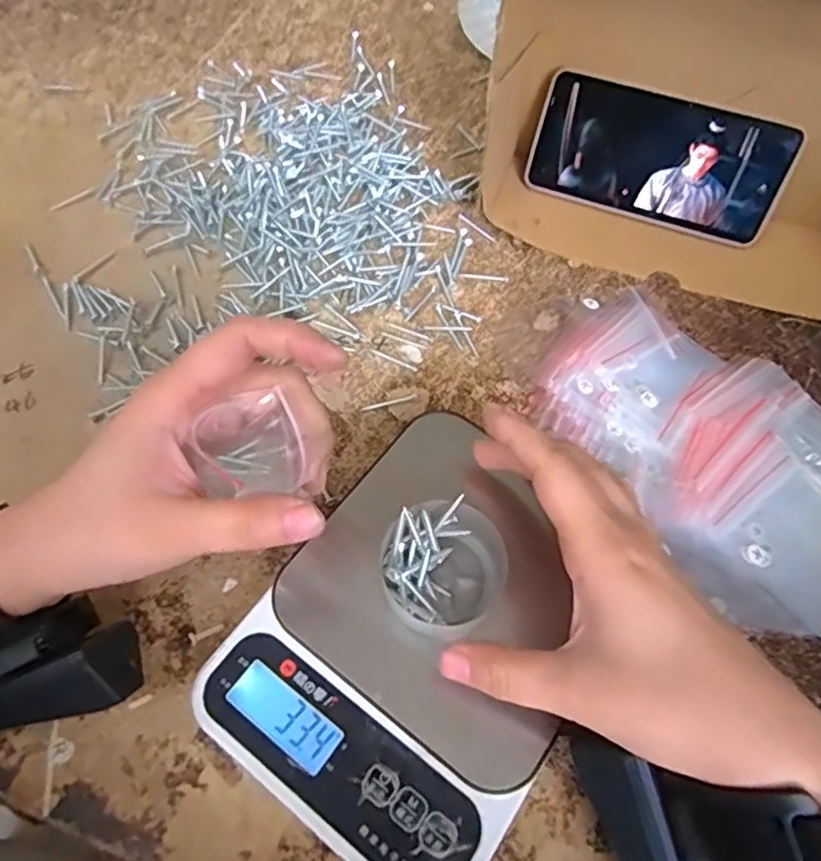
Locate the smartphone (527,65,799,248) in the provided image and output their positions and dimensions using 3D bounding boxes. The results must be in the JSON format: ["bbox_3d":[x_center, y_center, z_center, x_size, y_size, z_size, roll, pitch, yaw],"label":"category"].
[{"bbox_3d":[0.166,-0.184,0.423,0.162,0.077,0.005,20,31,9],"label":"smartphone"}]

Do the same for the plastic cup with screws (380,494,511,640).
[{"bbox_3d":[0.018,0.062,0.281,0.059,0.036,0.051,-13,64,-8],"label":"plastic cup with screws"}]

